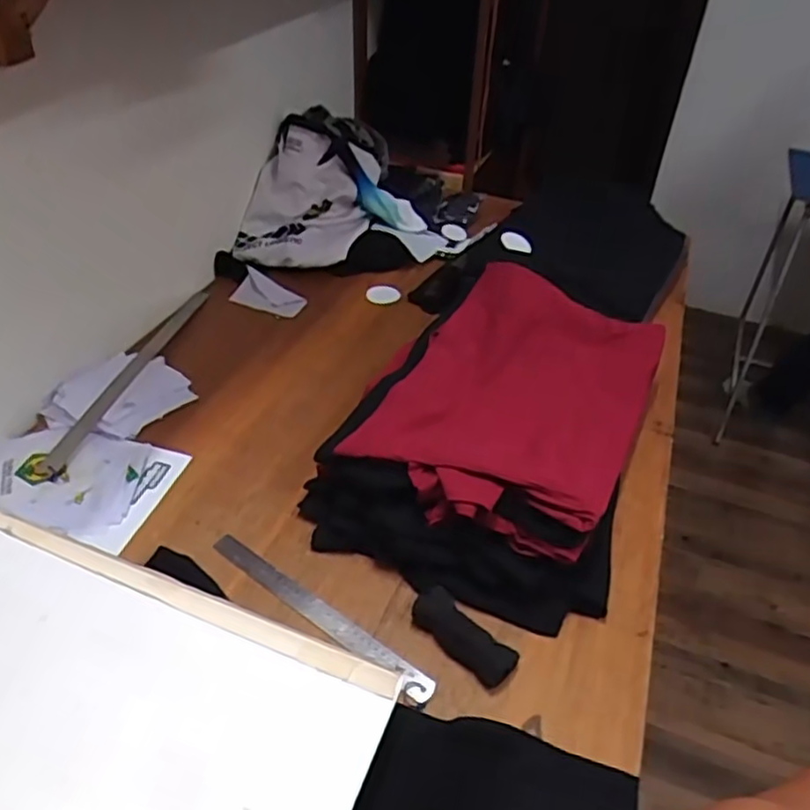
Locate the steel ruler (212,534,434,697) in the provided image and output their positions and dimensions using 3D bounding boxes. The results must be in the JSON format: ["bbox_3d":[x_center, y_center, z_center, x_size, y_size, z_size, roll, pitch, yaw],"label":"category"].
[{"bbox_3d":[-0.104,0.236,0.793,0.318,0.004,0.026,26,44,25],"label":"steel ruler"}]

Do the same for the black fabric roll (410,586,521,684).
[{"bbox_3d":[0.066,0.260,0.768,0.127,0.028,0.050,33,47,31],"label":"black fabric roll"}]

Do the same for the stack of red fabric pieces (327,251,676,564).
[{"bbox_3d":[0.147,-0.007,0.987,0.348,0.141,0.505,20,42,19],"label":"stack of red fabric pieces"}]

